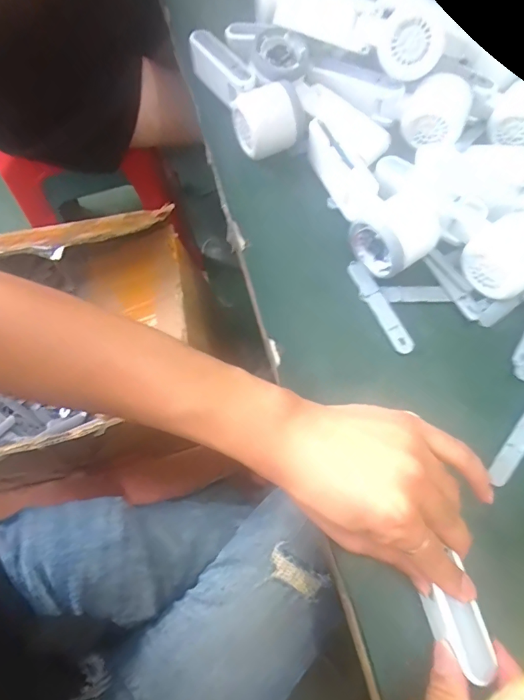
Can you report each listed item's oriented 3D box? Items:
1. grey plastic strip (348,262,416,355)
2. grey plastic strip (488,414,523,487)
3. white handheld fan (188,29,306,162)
[{"bbox_3d":[0.104,-0.038,0.382,0.018,0.005,0.093,-25,72,-8],"label":"grey plastic strip"},{"bbox_3d":[0.208,0.066,0.341,0.016,0.006,0.089,37,75,13],"label":"grey plastic strip"},{"bbox_3d":[-0.019,-0.266,0.439,0.060,0.046,0.157,-26,72,-9],"label":"white handheld fan"}]

